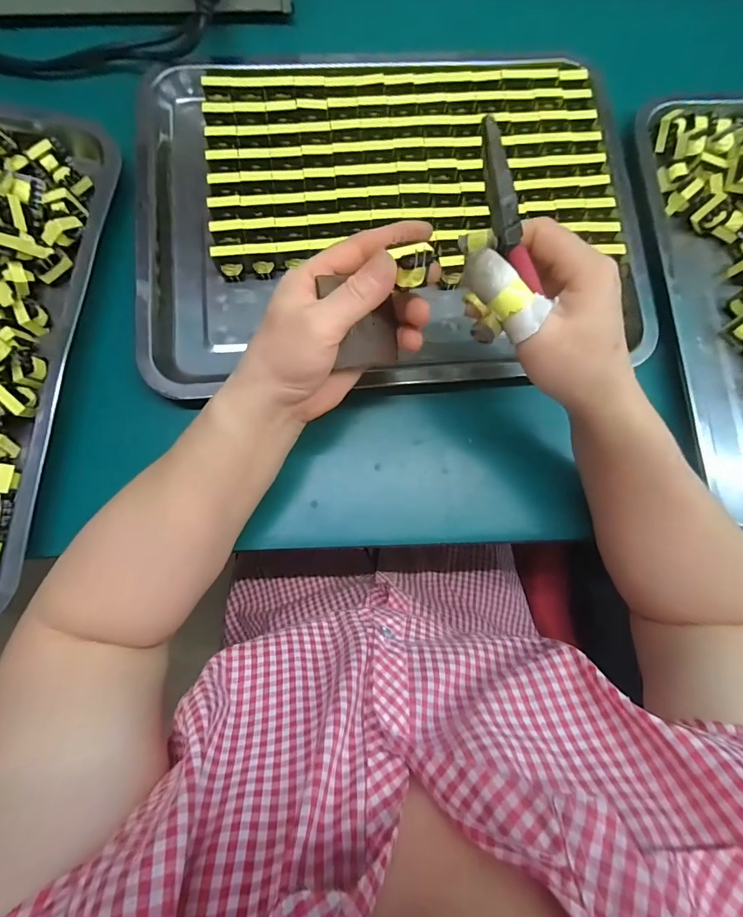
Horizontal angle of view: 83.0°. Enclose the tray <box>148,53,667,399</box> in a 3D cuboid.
[{"bbox_3d":[0.018,-0.193,0.322,0.391,0.027,0.278,-3,84,-4],"label":"tray"}]

